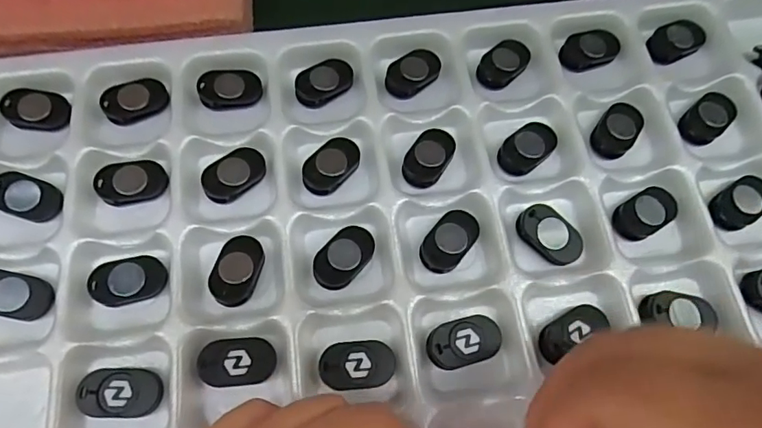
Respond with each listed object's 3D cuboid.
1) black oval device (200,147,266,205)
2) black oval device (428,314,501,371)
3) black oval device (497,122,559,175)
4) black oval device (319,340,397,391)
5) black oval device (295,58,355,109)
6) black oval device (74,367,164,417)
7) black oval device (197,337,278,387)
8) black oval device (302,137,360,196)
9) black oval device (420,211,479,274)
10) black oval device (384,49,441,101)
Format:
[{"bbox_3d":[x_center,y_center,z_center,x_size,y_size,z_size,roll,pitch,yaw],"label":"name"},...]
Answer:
[{"bbox_3d":[-0.064,-0.018,0.228,0.018,0.007,0.029,43,77,15],"label":"black oval device"},{"bbox_3d":[0.033,0.050,0.204,0.030,0.008,0.017,-18,70,-4],"label":"black oval device"},{"bbox_3d":[0.067,-0.030,0.236,0.018,0.007,0.029,41,76,15],"label":"black oval device"},{"bbox_3d":[-0.009,0.057,0.198,0.028,0.004,0.018,-5,70,-3],"label":"black oval device"},{"bbox_3d":[-0.027,-0.063,0.247,0.029,0.008,0.016,-38,73,-11],"label":"black oval device"},{"bbox_3d":[-0.098,0.068,0.197,0.028,0.011,0.017,0,69,-1],"label":"black oval device"},{"bbox_3d":[-0.055,0.057,0.200,0.028,0.004,0.017,-2,74,-18],"label":"black oval device"},{"bbox_3d":[-0.022,-0.021,0.232,0.017,0.009,0.029,39,76,14],"label":"black oval device"},{"bbox_3d":[0.029,0.011,0.219,0.017,0.004,0.029,36,75,14],"label":"black oval device"},{"bbox_3d":[0.016,-0.068,0.249,0.029,0.007,0.017,-41,74,-12],"label":"black oval device"}]

